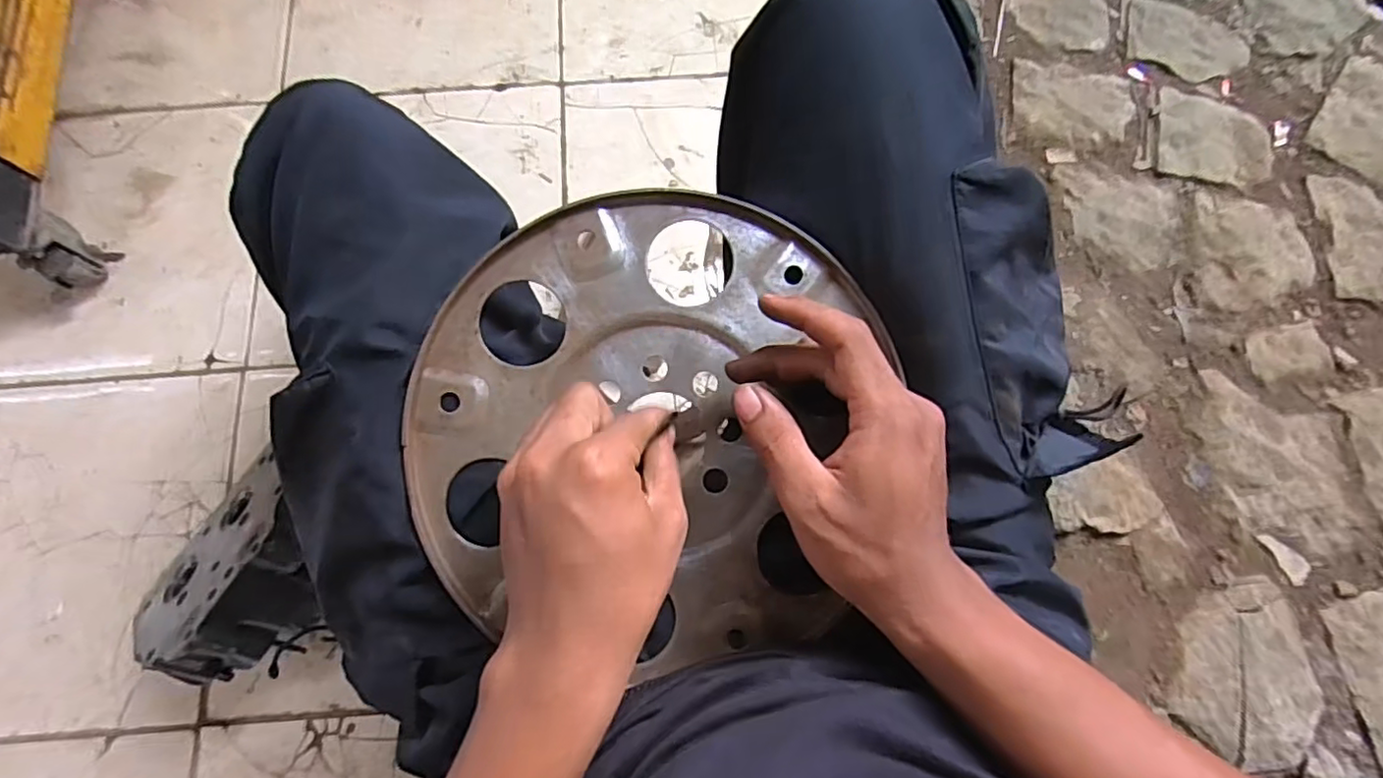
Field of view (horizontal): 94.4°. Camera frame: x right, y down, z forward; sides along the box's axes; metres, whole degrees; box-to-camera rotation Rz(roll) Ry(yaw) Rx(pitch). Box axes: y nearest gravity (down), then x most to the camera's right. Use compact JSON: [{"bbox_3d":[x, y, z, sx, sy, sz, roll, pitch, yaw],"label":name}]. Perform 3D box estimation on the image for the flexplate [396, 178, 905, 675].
[{"bbox_3d":[-0.030,0.015,0.349,0.233,0.014,0.245,11,85,-2],"label":"flexplate"}]

